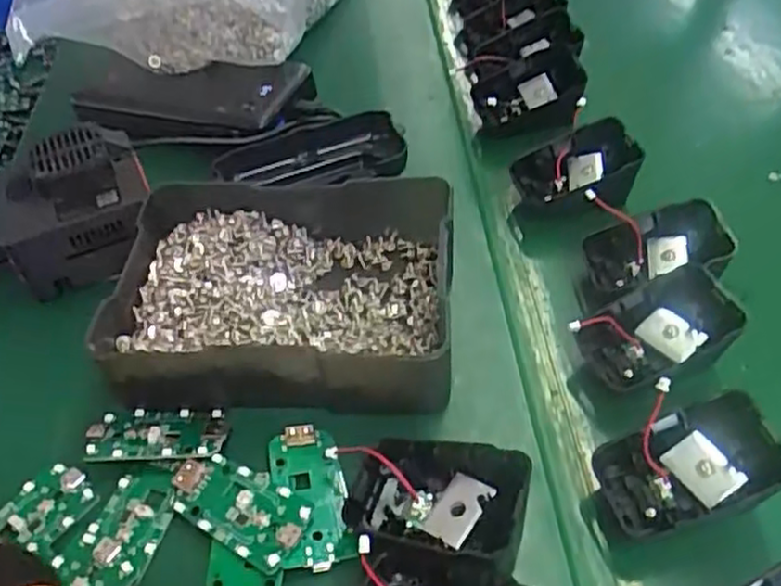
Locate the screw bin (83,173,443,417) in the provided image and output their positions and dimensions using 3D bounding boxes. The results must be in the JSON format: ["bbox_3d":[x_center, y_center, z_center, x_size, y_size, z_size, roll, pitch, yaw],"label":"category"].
[{"bbox_3d":[-0.052,-0.002,0.360,0.163,0.043,0.121,0,50,4],"label":"screw bin"}]

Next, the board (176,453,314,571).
[{"bbox_3d":[-0.064,0.089,0.304,0.063,0.010,0.032,22,55,21],"label":"board"}]

